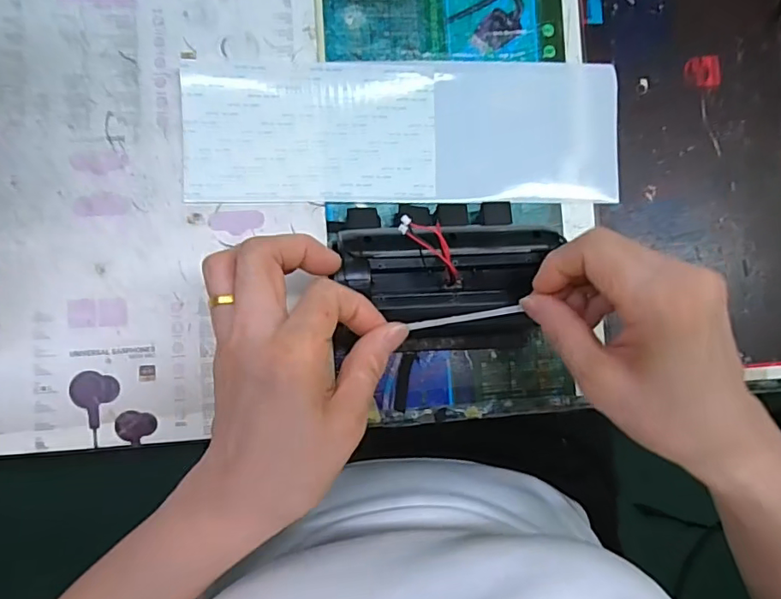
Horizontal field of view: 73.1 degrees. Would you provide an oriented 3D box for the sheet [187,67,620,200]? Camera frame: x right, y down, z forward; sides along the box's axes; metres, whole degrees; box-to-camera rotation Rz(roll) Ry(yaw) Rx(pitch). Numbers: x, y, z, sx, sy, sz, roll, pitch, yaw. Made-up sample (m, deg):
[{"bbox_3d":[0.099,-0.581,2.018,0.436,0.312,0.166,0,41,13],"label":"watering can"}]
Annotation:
[{"bbox_3d":[0.013,-0.116,0.366,0.300,0.007,0.095,-1,91,-6],"label":"sheet"}]

